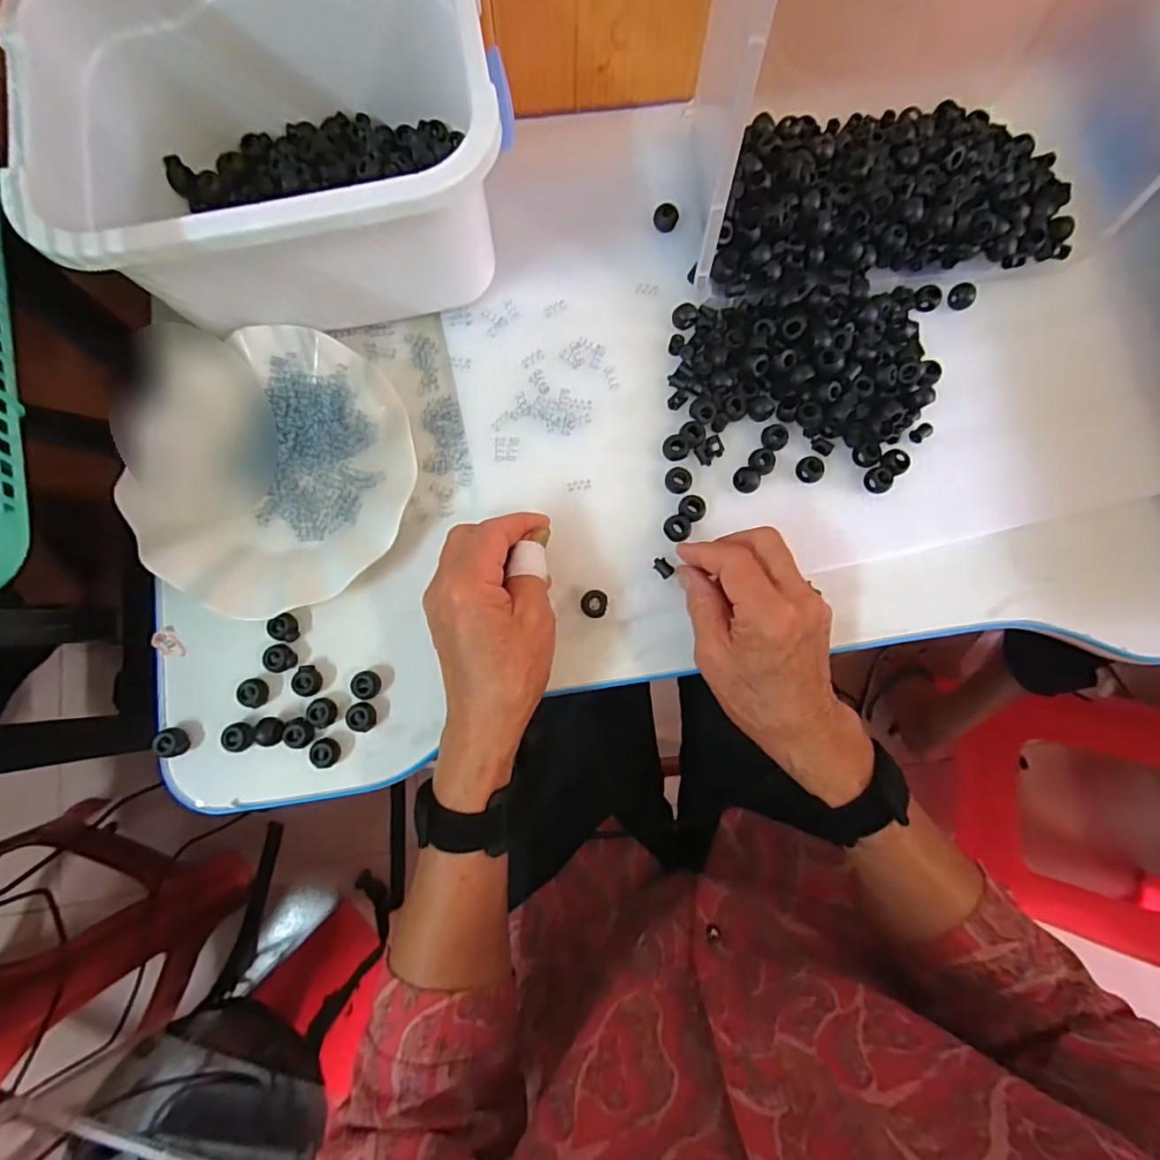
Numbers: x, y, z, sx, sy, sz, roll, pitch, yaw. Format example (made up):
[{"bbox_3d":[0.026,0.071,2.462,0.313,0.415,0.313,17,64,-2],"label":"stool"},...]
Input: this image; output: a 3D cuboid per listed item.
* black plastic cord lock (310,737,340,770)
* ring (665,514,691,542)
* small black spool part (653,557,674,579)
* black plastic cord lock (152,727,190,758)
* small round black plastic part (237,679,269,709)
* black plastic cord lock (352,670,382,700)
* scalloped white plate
[{"bbox_3d":[-0.159,0.108,0.343,0.015,0.010,0.018,-23,82,-5],"label":"black plastic cord lock"},{"bbox_3d":[0.064,-0.034,0.362,0.017,0.004,0.017,0,81,-2],"label":"ring"},{"bbox_3d":[0.054,-0.008,0.358,0.015,0.004,0.010,44,81,3],"label":"small black spool part"},{"bbox_3d":[-0.253,0.101,0.342,0.013,0.016,0.017,-13,81,-4],"label":"black plastic cord lock"},{"bbox_3d":[-0.205,0.071,0.345,0.013,0.012,0.018,-8,81,-3],"label":"small round black plastic part"},{"bbox_3d":[-0.136,0.067,0.352,0.017,0.011,0.017,27,81,3],"label":"black plastic cord lock"},{"bbox_3d":[-0.203,-0.077,0.358,0.178,0.024,0.192,0,81,-2],"label":"scalloped white plate"}]

